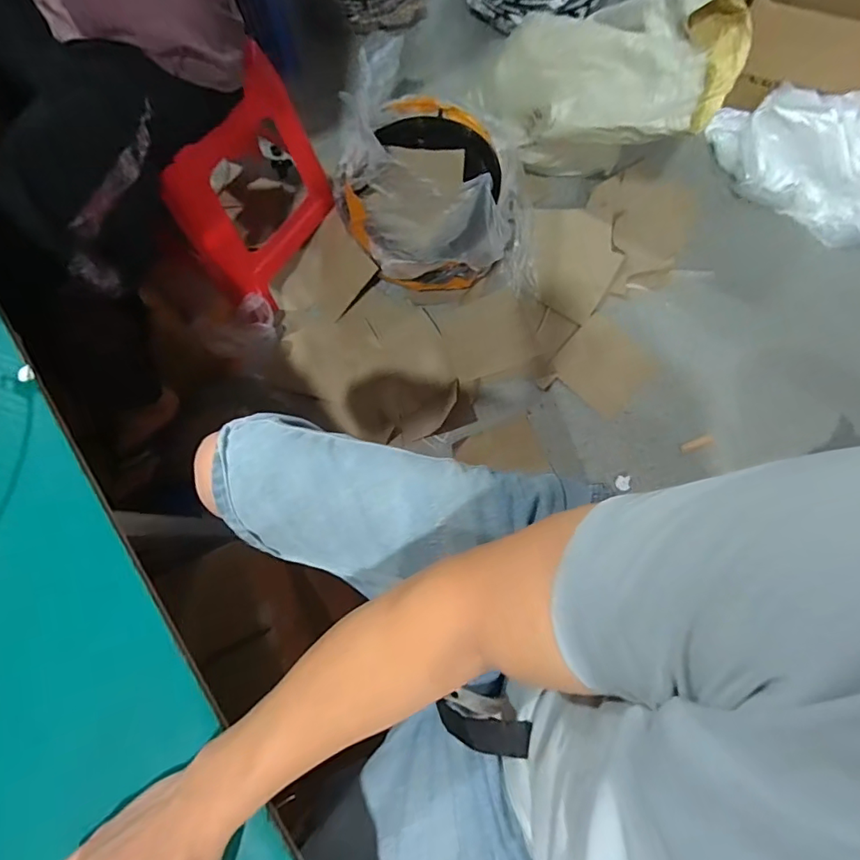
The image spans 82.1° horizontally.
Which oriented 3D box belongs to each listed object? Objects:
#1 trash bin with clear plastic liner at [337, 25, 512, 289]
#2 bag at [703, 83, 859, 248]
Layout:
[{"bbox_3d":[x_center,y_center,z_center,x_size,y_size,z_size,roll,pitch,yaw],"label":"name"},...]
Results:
[{"bbox_3d":[-0.013,-0.536,1.092,0.371,0.295,0.460,-26,79,-6],"label":"trash bin with clear plastic liner"},{"bbox_3d":[0.954,-0.648,1.159,0.545,0.282,0.218,28,79,6],"label":"bag"}]

